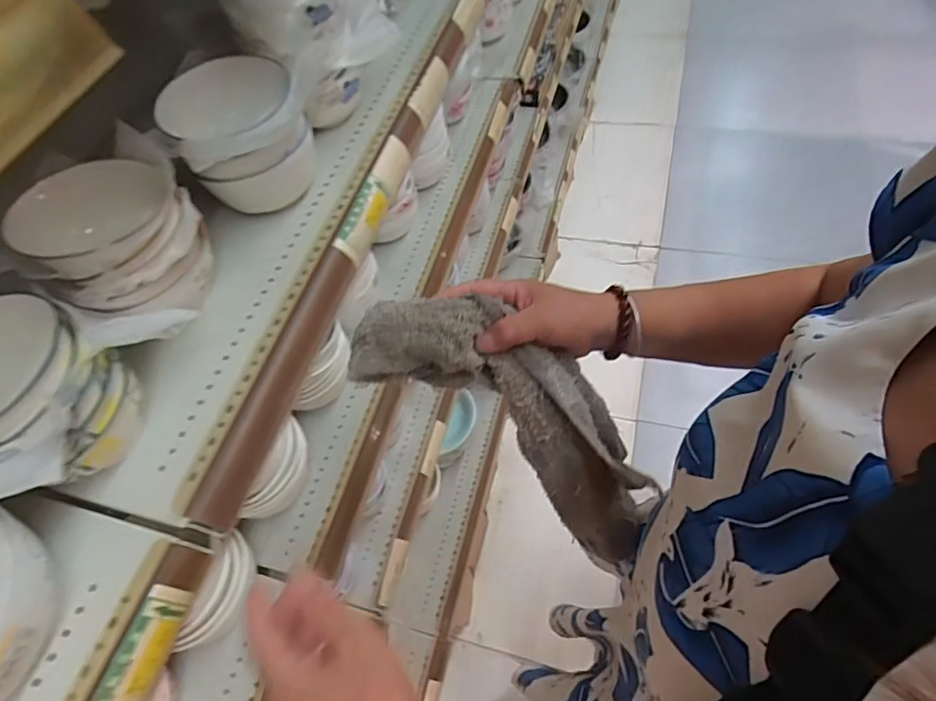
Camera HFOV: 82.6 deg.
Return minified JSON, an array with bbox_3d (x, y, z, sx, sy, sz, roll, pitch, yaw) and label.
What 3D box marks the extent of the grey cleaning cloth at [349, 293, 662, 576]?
[{"bbox_3d":[0.058,0.051,0.434,0.290,0.074,0.106,41,58,-15],"label":"grey cleaning cloth"}]

